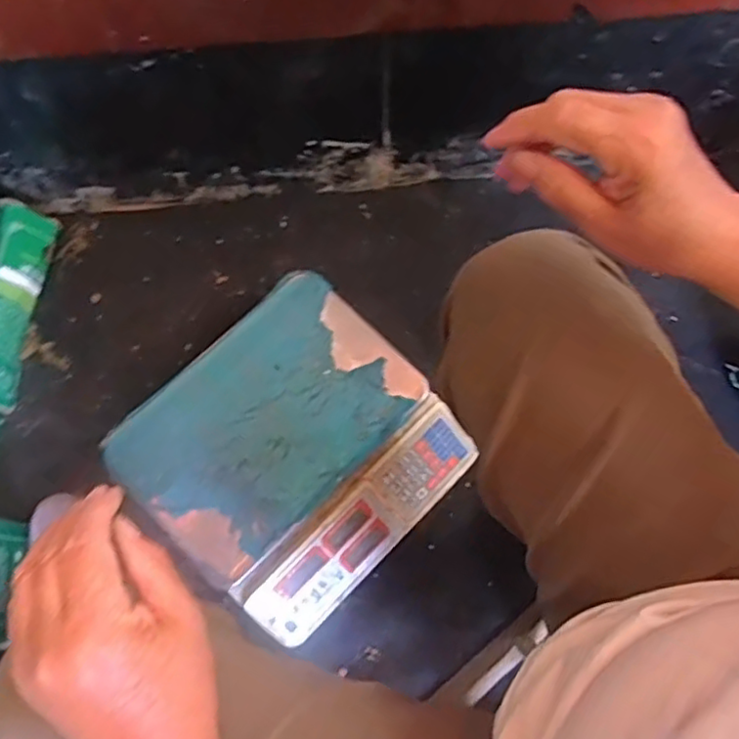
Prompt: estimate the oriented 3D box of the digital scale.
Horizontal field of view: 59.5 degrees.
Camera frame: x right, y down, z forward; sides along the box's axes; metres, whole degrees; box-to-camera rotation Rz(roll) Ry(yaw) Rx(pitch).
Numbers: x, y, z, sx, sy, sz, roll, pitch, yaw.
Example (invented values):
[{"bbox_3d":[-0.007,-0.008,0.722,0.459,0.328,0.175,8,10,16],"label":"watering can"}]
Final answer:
[{"bbox_3d":[-0.090,0.097,0.786,0.318,0.099,0.330,43,77,14],"label":"digital scale"}]

